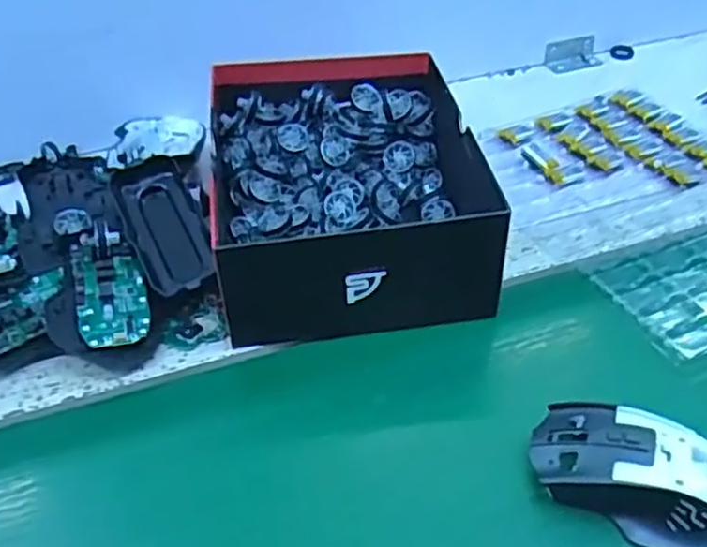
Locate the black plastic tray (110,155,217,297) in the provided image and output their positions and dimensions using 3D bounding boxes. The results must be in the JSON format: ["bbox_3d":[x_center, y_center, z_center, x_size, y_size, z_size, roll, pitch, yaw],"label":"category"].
[{"bbox_3d":[-0.136,-0.034,0.542,0.053,0.026,0.111,-19,70,-18],"label":"black plastic tray"}]

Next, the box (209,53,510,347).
[{"bbox_3d":[-0.008,-0.070,0.576,0.197,0.082,0.257,-8,42,-7],"label":"box"}]

